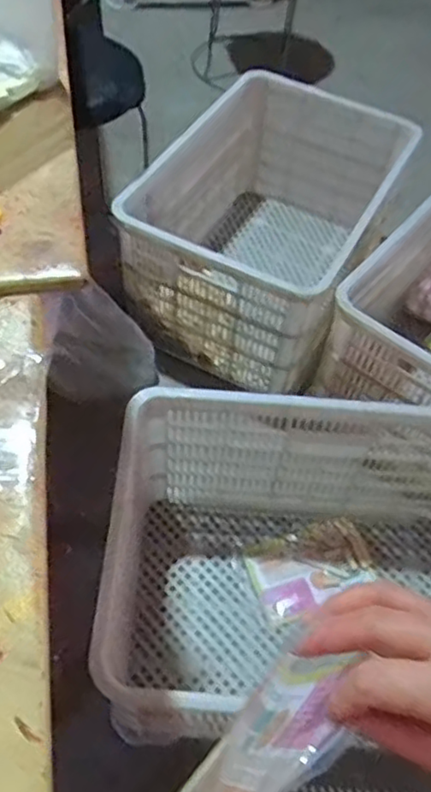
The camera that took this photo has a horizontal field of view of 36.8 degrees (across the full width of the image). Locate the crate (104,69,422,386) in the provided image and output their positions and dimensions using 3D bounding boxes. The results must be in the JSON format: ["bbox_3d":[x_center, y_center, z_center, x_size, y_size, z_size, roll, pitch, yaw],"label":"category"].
[{"bbox_3d":[0.111,-0.374,1.411,0.453,0.353,0.657,22,57,11],"label":"crate"}]

